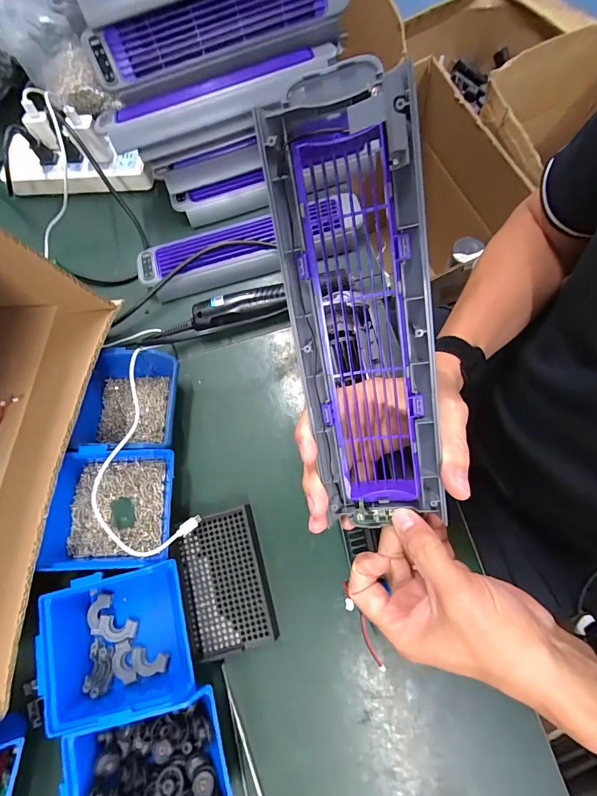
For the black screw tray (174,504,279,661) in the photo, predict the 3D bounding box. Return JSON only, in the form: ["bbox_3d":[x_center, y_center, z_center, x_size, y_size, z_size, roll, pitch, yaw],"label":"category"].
[{"bbox_3d":[-0.079,0.191,0.397,0.088,0.017,0.131,-17,73,1],"label":"black screw tray"}]

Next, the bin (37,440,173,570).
[{"bbox_3d":[-0.203,0.115,0.400,0.134,0.050,0.118,-1,76,6],"label":"bin"}]

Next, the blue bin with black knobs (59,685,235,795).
[{"bbox_3d":[-0.130,0.339,0.341,0.138,0.061,0.118,-18,75,1],"label":"blue bin with black knobs"}]

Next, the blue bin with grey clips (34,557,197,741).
[{"bbox_3d":[-0.179,0.237,0.377,0.145,0.069,0.125,-16,75,2],"label":"blue bin with grey clips"}]

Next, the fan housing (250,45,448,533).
[{"bbox_3d":[0.041,-0.044,0.239,0.080,0.040,0.283,-12,107,-4],"label":"fan housing"}]

